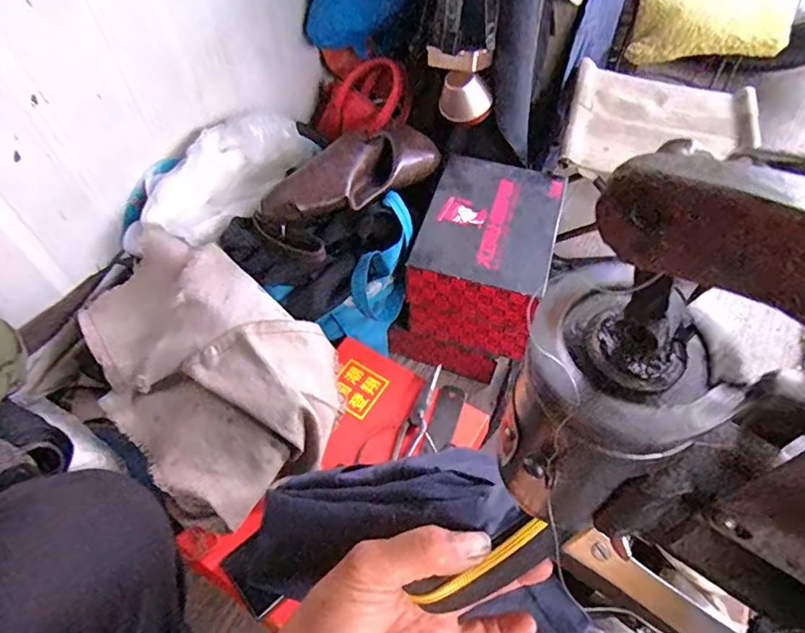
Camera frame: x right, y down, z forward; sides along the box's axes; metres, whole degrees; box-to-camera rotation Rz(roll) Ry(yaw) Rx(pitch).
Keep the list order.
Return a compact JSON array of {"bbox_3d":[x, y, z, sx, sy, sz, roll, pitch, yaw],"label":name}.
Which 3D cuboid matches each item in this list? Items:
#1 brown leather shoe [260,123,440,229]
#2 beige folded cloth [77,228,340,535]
[{"bbox_3d":[-0.060,-0.178,0.684,0.243,0.069,0.085,-35,62,-20],"label":"brown leather shoe"},{"bbox_3d":[-0.228,0.048,0.618,0.225,0.097,0.336,-38,63,-22],"label":"beige folded cloth"}]

